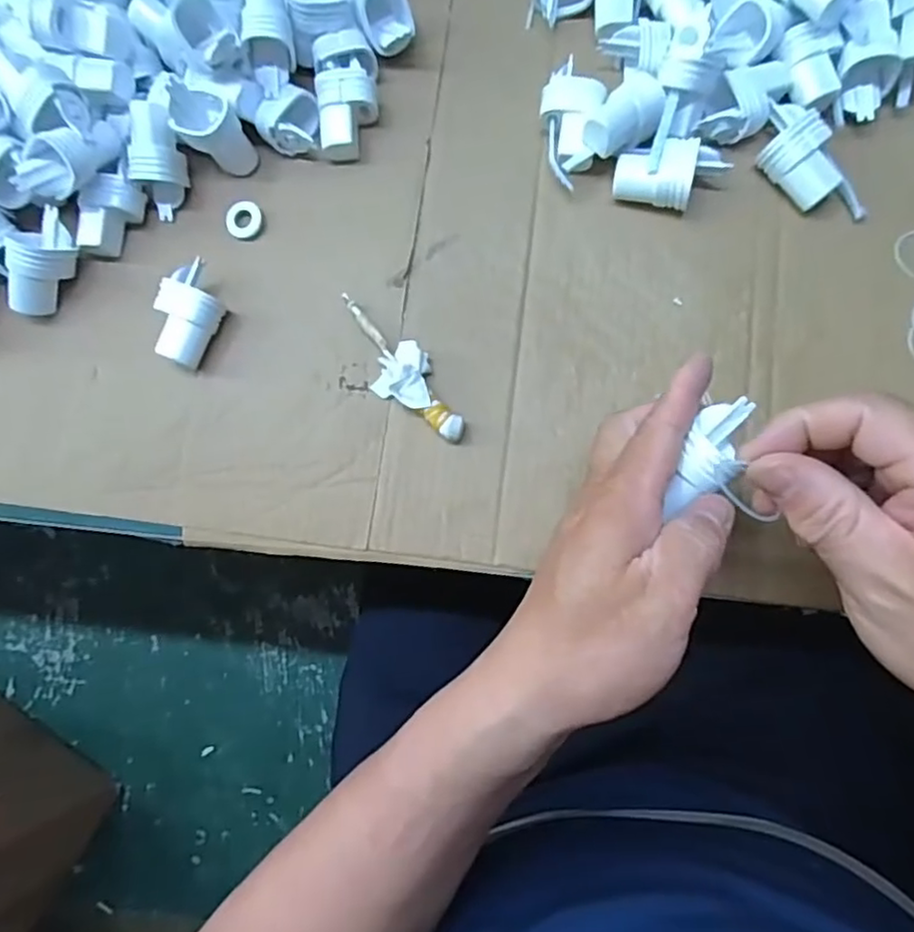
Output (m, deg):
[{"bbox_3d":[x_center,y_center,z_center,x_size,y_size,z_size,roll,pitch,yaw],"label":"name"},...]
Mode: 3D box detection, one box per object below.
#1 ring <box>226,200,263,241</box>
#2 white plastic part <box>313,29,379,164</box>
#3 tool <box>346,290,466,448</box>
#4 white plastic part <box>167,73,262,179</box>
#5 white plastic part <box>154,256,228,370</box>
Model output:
[{"bbox_3d":[-0.132,-0.153,0.396,0.023,0.005,0.023,-1,80,4],"label":"ring"},{"bbox_3d":[-0.067,-0.226,0.390,0.036,0.025,0.071,-4,80,4],"label":"white plastic part"},{"bbox_3d":[-0.033,-0.055,0.368,0.105,0.013,0.035,42,85,10],"label":"tool"},{"bbox_3d":[-0.144,-0.201,0.377,0.036,0.048,0.029,14,81,7],"label":"white plastic part"},{"bbox_3d":[-0.157,-0.090,0.377,0.030,0.028,0.061,17,82,7],"label":"white plastic part"}]

